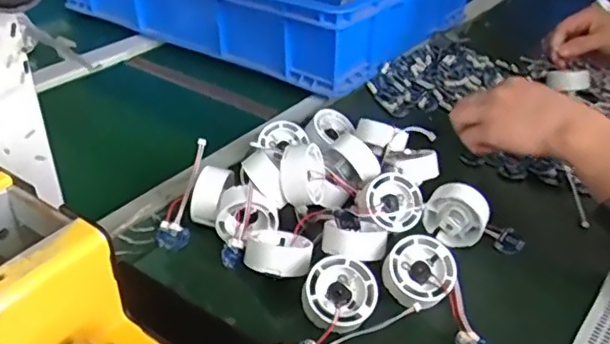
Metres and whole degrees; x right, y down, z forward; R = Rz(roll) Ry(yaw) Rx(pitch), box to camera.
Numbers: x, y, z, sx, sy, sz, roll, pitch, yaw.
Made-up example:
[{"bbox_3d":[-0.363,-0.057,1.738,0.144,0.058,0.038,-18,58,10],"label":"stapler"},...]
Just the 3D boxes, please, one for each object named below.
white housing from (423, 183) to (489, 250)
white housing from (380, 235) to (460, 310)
[{"bbox_3d":[0.137,0.043,0.521,0.053,0.058,0.034,13,36,16],"label":"white housing"},{"bbox_3d":[0.093,0.080,0.462,0.053,0.027,0.054,0,54,0],"label":"white housing"}]

